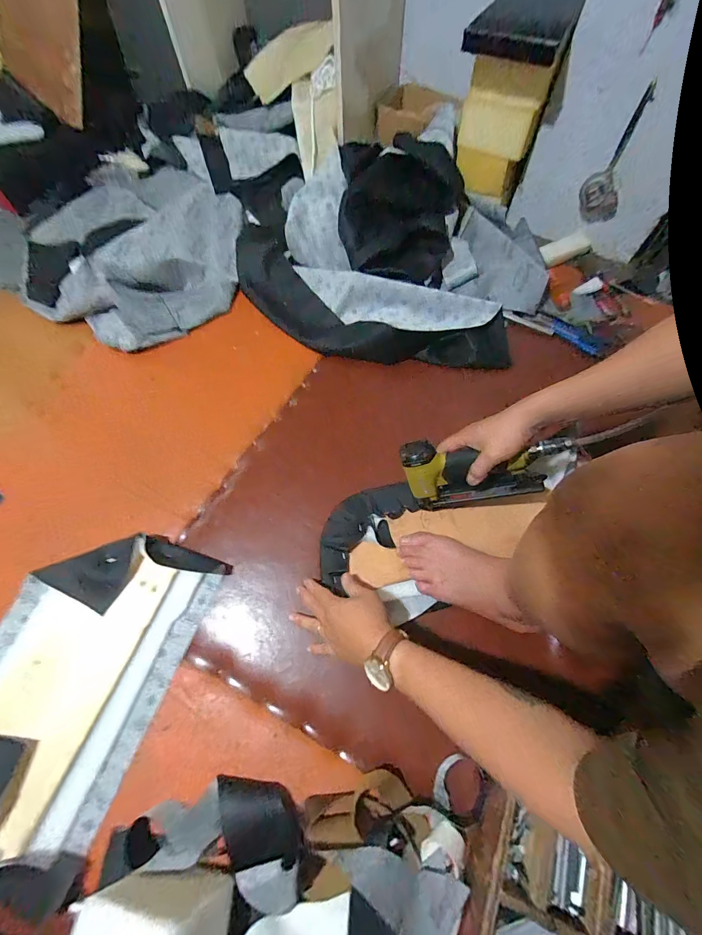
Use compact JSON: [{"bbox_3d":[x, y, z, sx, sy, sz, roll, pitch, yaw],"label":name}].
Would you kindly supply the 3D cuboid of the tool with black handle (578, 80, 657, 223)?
[{"bbox_3d":[0.536,-0.634,0.744,0.079,0.210,0.016,6,50,18],"label":"tool with black handle"}]

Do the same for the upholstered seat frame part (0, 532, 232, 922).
[{"bbox_3d":[-0.424,0.316,0.536,0.299,0.063,0.470,20,67,8],"label":"upholstered seat frame part"}]

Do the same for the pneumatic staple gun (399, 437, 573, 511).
[{"bbox_3d":[0.197,0.011,0.557,0.226,0.150,0.051,-11,44,6],"label":"pneumatic staple gun"}]

